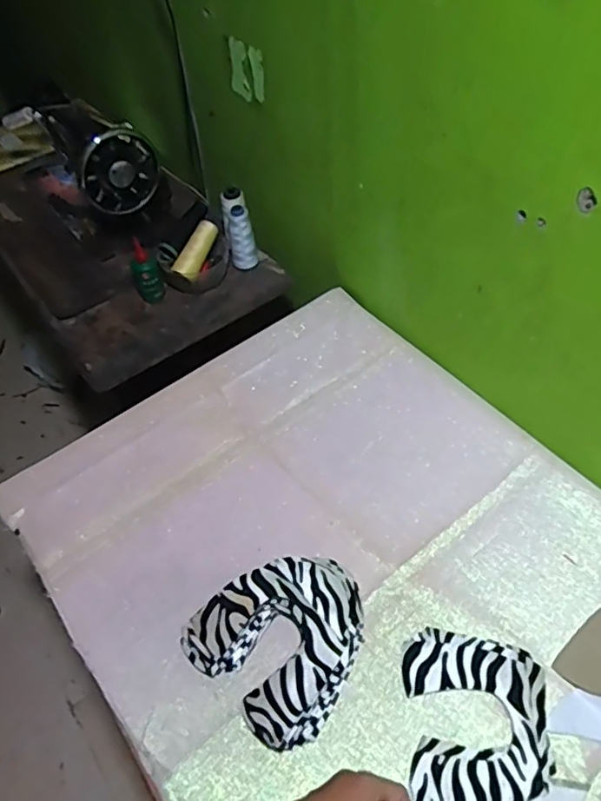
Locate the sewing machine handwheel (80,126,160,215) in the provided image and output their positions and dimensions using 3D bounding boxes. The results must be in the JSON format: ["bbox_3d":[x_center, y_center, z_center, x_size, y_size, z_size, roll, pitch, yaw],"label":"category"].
[{"bbox_3d":[-0.295,-0.375,0.945,0.125,0.119,0.034,-31,56,-19],"label":"sewing machine handwheel"}]

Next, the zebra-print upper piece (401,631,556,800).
[{"bbox_3d":[0.173,0.317,0.567,0.136,0.011,0.162,3,53,8],"label":"zebra-print upper piece"}]

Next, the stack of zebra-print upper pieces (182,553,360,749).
[{"bbox_3d":[-0.013,0.247,0.618,0.161,0.052,0.175,35,63,28],"label":"stack of zebra-print upper pieces"}]

